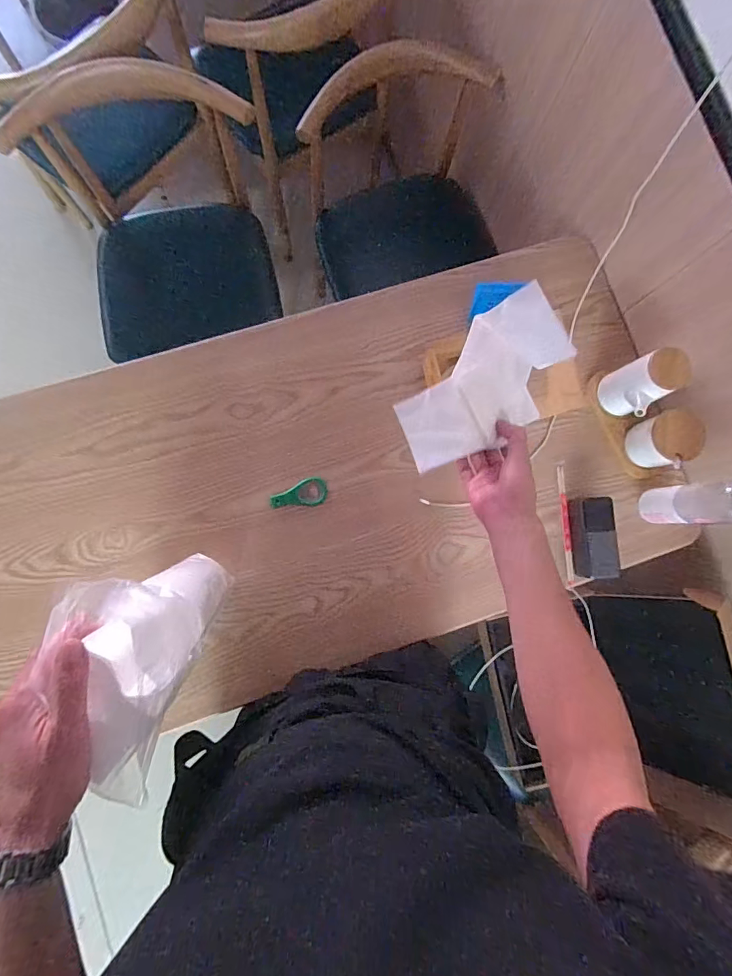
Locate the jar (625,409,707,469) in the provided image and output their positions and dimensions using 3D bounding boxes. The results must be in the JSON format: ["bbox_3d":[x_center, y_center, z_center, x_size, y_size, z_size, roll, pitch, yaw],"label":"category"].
[{"bbox_3d":[0.471,-0.076,0.705,0.074,0.082,0.081,0,84,-3],"label":"jar"}]

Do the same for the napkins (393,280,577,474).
[{"bbox_3d":[0.134,-0.108,0.518,0.208,0.029,0.131,-40,117,5],"label":"napkins"}]

